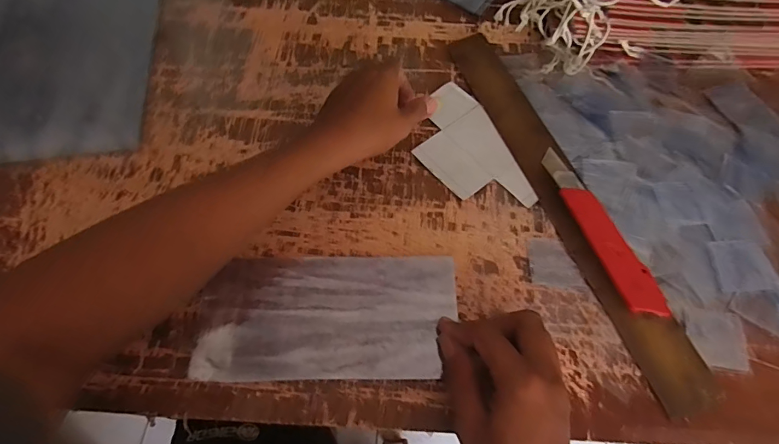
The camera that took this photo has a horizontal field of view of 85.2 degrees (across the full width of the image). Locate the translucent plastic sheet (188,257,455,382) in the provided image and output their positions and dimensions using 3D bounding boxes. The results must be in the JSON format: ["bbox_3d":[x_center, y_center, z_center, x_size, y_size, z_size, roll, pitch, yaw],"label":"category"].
[{"bbox_3d":[-0.051,0.081,0.367,0.217,0.007,0.104,0,67,-3],"label":"translucent plastic sheet"}]

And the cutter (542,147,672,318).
[{"bbox_3d":[0.192,0.008,0.392,0.031,0.022,0.171,-19,63,-12],"label":"cutter"}]

